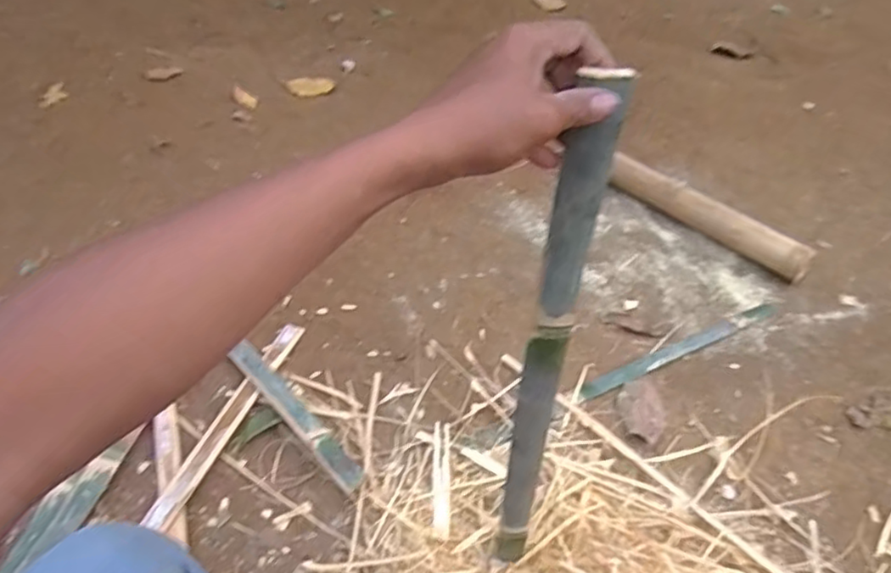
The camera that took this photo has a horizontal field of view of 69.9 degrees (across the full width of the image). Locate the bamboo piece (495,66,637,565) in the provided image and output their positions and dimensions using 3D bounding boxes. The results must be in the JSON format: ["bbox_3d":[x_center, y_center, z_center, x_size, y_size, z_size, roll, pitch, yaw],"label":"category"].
[{"bbox_3d":[0.084,0.094,0.562,0.033,0.576,0.008,2,41,-2],"label":"bamboo piece"}]

